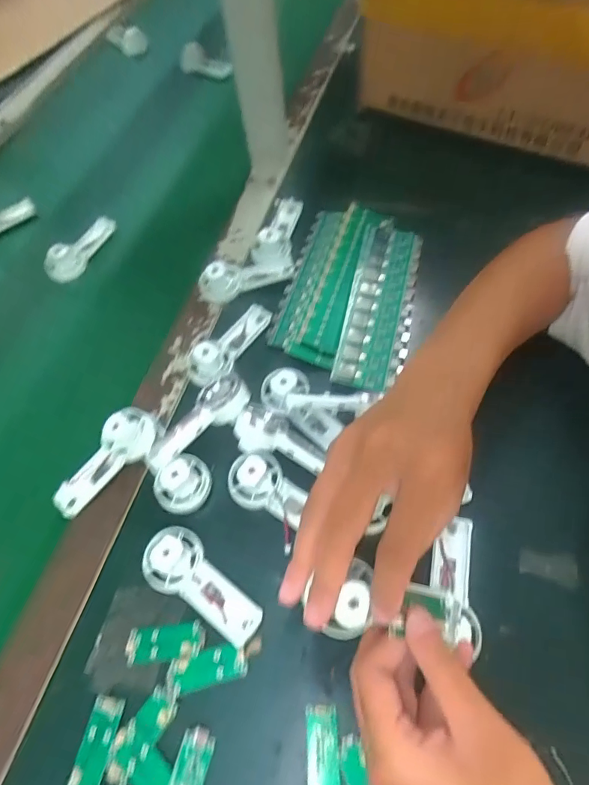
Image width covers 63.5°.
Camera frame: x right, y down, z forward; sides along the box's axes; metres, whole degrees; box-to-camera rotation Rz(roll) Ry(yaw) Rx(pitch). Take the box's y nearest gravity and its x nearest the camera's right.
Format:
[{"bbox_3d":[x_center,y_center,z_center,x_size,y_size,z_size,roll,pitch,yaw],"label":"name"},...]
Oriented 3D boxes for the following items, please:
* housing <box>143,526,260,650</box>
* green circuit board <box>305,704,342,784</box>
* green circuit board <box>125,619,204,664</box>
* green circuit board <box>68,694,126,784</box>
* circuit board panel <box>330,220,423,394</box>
[{"bbox_3d":[-0.063,0.129,0.323,0.092,0.028,0.041,30,65,20],"label":"housing"},{"bbox_3d":[0.017,0.216,0.281,0.019,0.007,0.053,-3,58,2],"label":"green circuit board"},{"bbox_3d":[-0.086,0.166,0.315,0.051,0.005,0.023,-7,58,-1],"label":"green circuit board"},{"bbox_3d":[-0.122,0.217,0.289,0.020,0.004,0.055,6,59,8],"label":"green circuit board"},{"bbox_3d":[0.081,-0.088,0.438,0.059,0.011,0.195,10,59,10],"label":"circuit board panel"}]

